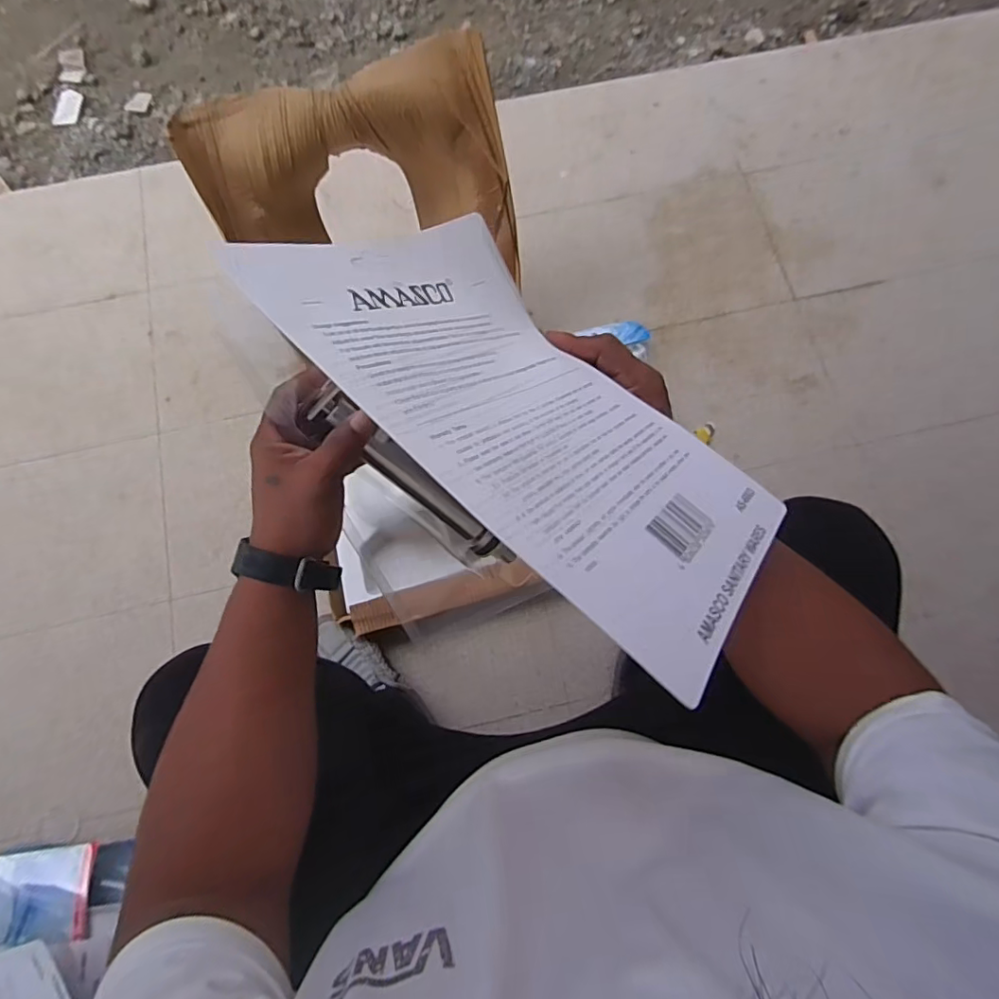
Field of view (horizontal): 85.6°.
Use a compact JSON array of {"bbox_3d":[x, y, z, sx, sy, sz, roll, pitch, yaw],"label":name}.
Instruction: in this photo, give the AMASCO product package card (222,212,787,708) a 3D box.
[{"bbox_3d":[0.015,-0.060,0.308,0.314,0.018,0.193,45,41,15],"label":"AMASCO product package card"}]

